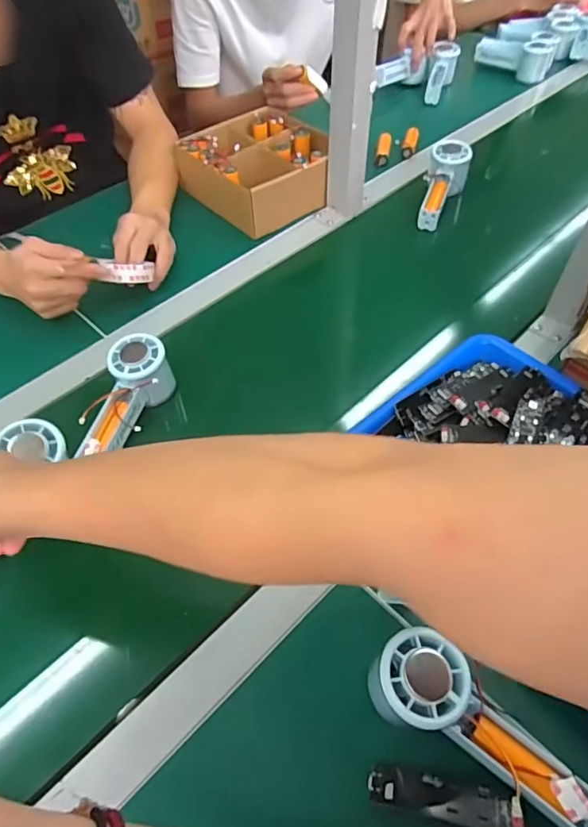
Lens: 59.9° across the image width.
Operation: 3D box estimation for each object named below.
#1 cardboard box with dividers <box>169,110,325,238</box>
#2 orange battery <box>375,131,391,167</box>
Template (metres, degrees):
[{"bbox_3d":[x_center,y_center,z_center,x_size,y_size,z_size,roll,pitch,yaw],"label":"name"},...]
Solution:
[{"bbox_3d":[-0.048,-0.366,0.756,0.183,0.066,0.198,-34,59,-23],"label":"cardboard box with dividers"},{"bbox_3d":[0.149,-0.443,0.850,0.022,0.017,0.064,8,67,7],"label":"orange battery"}]

